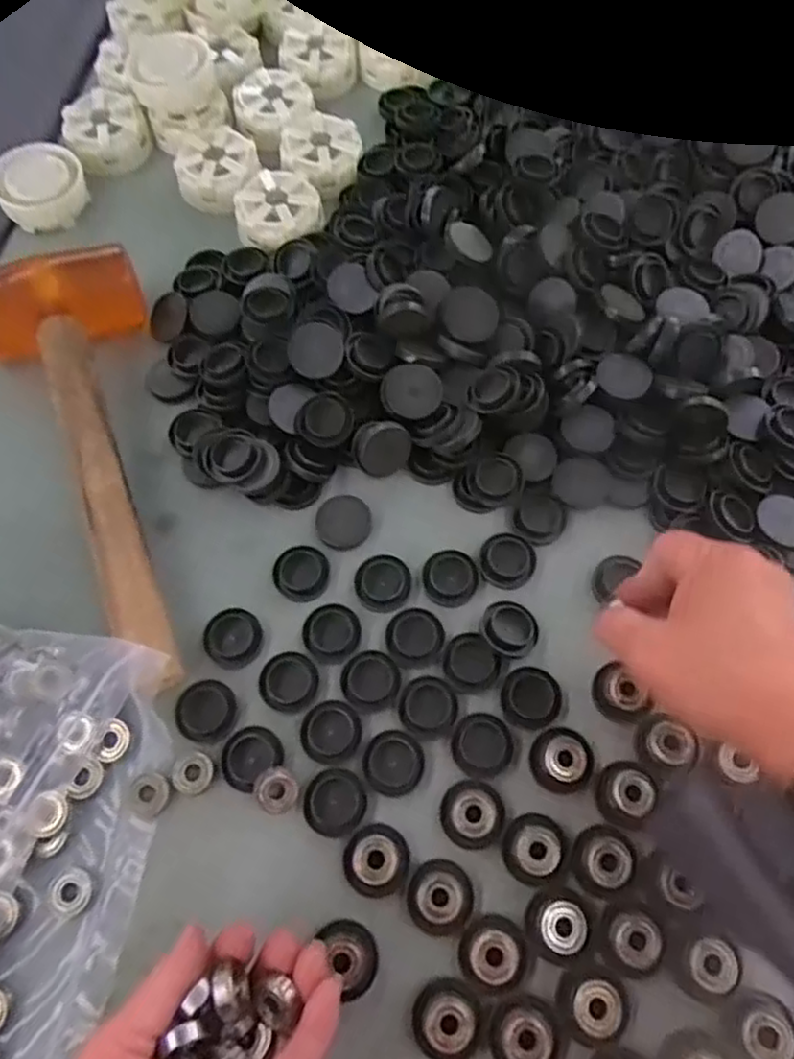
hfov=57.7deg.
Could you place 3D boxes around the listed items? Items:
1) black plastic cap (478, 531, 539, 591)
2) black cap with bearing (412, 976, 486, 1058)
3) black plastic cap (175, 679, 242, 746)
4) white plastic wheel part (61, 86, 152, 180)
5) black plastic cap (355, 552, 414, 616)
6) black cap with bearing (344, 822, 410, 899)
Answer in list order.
[{"bbox_3d":[0.064,0.018,0.415,0.032,0.005,0.032,-1,66,1],"label":"black plastic cap"},{"bbox_3d":[0.023,0.219,0.322,0.031,0.015,0.031,-1,66,1],"label":"black cap with bearing"},{"bbox_3d":[-0.100,0.096,0.380,0.031,0.005,0.031,-1,66,1],"label":"black plastic cap"},{"bbox_3d":[-0.218,-0.299,0.545,0.060,0.025,0.063,-1,66,1],"label":"white plastic wheel part"},{"bbox_3d":[-0.008,0.031,0.411,0.031,0.008,0.031,-1,66,1],"label":"black plastic cap"},{"bbox_3d":[-0.010,0.160,0.348,0.031,0.012,0.031,-1,66,1],"label":"black cap with bearing"}]

